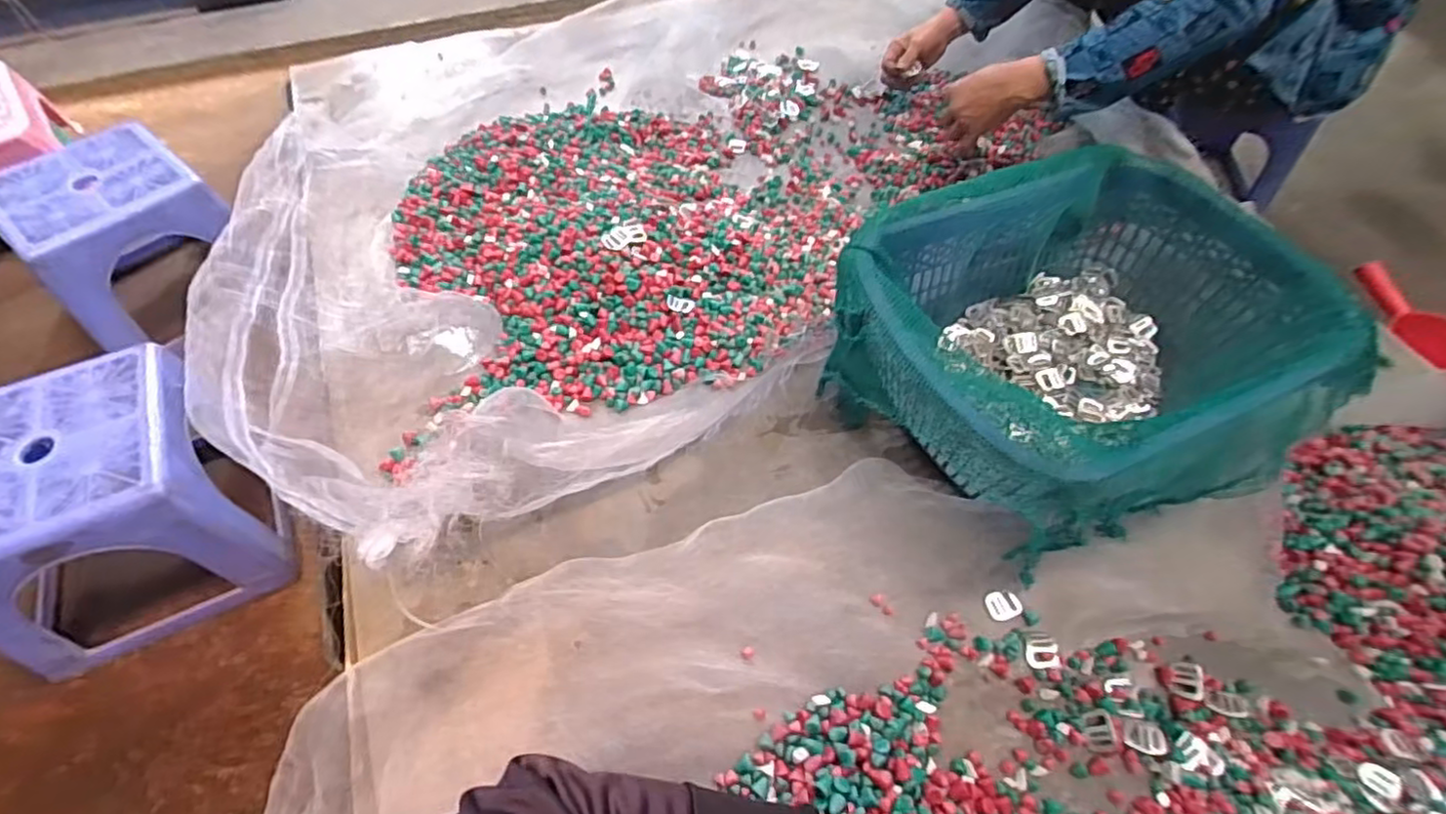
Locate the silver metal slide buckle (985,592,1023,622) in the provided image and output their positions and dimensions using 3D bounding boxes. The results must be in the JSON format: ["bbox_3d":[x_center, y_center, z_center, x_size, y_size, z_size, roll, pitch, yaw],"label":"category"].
[{"bbox_3d":[0.272,0.192,0.644,0.031,0.005,0.027,-22,55,-3],"label":"silver metal slide buckle"}]

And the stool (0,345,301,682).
[{"bbox_3d":[-0.650,0.109,0.721,0.245,0.212,0.232,-24,57,-16],"label":"stool"}]

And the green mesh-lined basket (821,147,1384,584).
[{"bbox_3d":[0.372,-0.057,0.706,0.476,0.180,0.383,-21,58,-17],"label":"green mesh-lined basket"}]

